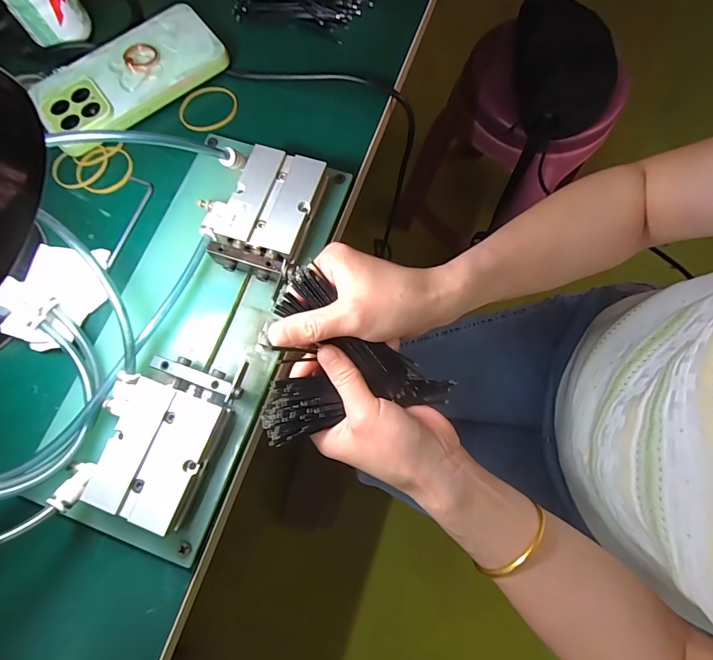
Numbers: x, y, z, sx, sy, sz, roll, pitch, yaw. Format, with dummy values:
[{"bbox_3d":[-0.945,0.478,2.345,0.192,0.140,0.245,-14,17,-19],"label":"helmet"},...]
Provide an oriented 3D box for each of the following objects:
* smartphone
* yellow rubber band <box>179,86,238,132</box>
[{"bbox_3d":[-0.185,-0.209,0.321,0.150,0.015,0.074,-34,78,-9],"label":"smartphone"},{"bbox_3d":[-0.122,-0.184,0.325,0.049,0.004,0.036,-36,88,-10],"label":"yellow rubber band"}]

